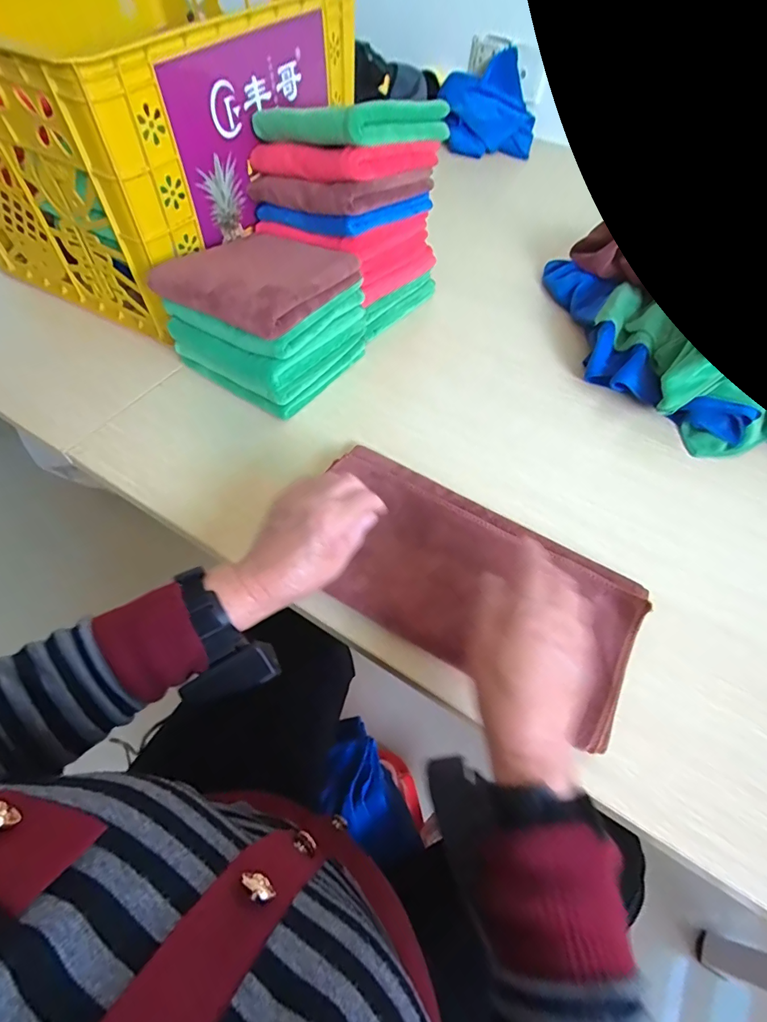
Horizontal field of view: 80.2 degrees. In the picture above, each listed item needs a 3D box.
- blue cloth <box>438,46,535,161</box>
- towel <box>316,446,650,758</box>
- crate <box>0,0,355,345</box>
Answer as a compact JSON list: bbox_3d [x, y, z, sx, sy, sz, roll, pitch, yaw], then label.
[{"bbox_3d":[0.243,-0.931,1.053,0.226,0.059,0.257,0,78,-8],"label":"blue cloth"},{"bbox_3d":[0.072,0.054,0.430,0.319,0.023,0.173,27,60,13],"label":"towel"},{"bbox_3d":[-0.335,-0.561,0.656,0.491,0.266,0.493,30,60,15],"label":"crate"}]

